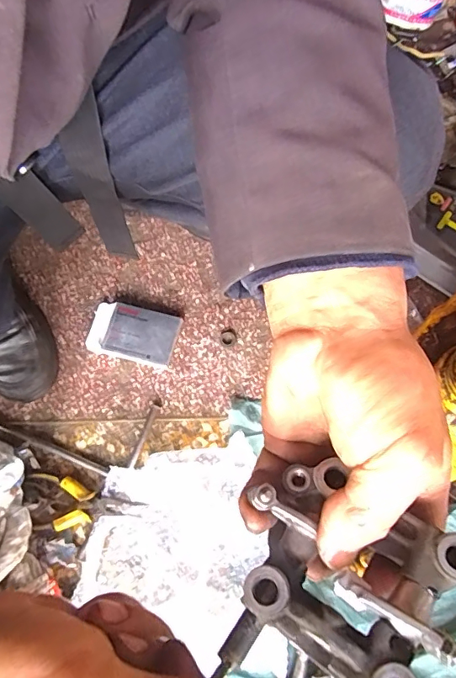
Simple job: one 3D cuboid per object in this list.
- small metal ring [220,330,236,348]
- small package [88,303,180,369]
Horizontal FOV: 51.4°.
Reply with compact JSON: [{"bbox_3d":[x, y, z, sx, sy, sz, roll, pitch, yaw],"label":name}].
[{"bbox_3d":[0.000,-0.001,0.609,0.020,0.004,0.022,0,71,1],"label":"small metal ring"},{"bbox_3d":[-0.121,-0.009,0.605,0.111,0.020,0.072,14,71,5],"label":"small package"}]

